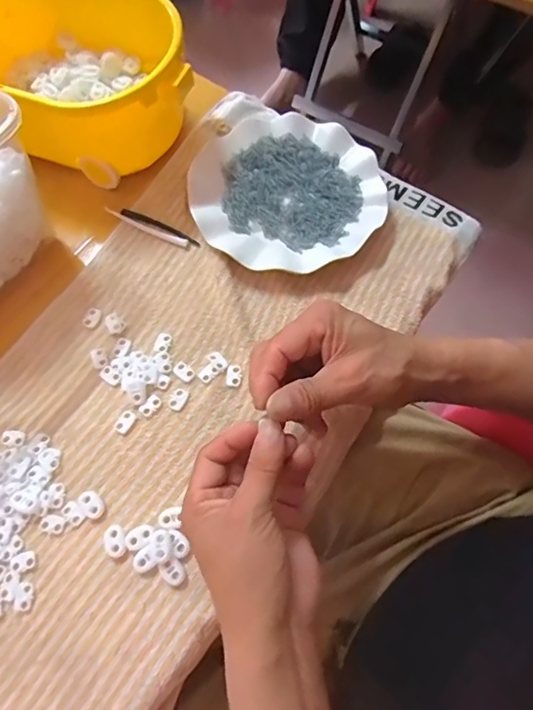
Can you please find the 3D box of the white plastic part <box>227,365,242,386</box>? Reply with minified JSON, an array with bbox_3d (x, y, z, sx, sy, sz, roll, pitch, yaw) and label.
[{"bbox_3d":[-0.027,0.016,0.406,0.012,0.004,0.020,6,67,3],"label":"white plastic part"}]

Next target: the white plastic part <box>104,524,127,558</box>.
[{"bbox_3d":[-0.112,0.138,0.355,0.014,0.006,0.022,-12,67,-4],"label":"white plastic part"}]

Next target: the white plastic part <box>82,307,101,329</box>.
[{"bbox_3d":[-0.156,-0.033,0.428,0.013,0.005,0.020,13,68,6],"label":"white plastic part"}]

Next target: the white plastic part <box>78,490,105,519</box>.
[{"bbox_3d":[-0.134,0.114,0.366,0.023,0.006,0.015,41,73,16],"label":"white plastic part"}]

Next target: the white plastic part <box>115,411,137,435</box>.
[{"bbox_3d":[-0.116,0.055,0.394,0.012,0.005,0.019,25,69,11],"label":"white plastic part"}]

